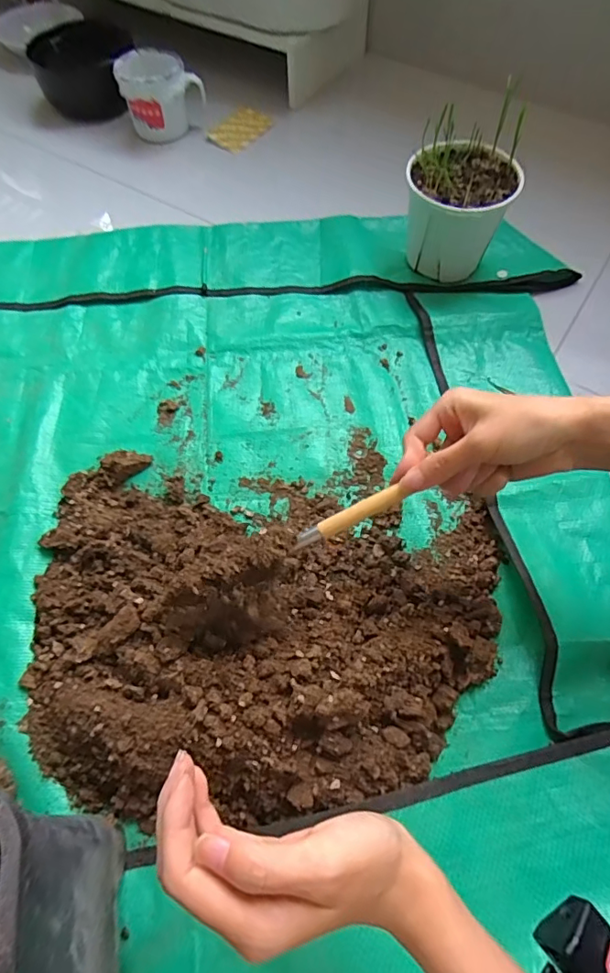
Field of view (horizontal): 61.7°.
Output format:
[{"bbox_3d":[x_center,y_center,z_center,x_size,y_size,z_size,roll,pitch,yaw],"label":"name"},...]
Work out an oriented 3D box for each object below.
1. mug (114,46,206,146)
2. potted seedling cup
[{"bbox_3d":[-0.195,-0.535,0.709,0.110,0.091,0.073,-9,63,-5],"label":"mug"},{"bbox_3d":[0.165,-0.301,0.564,0.107,0.117,0.107,22,65,10],"label":"potted seedling cup"}]

